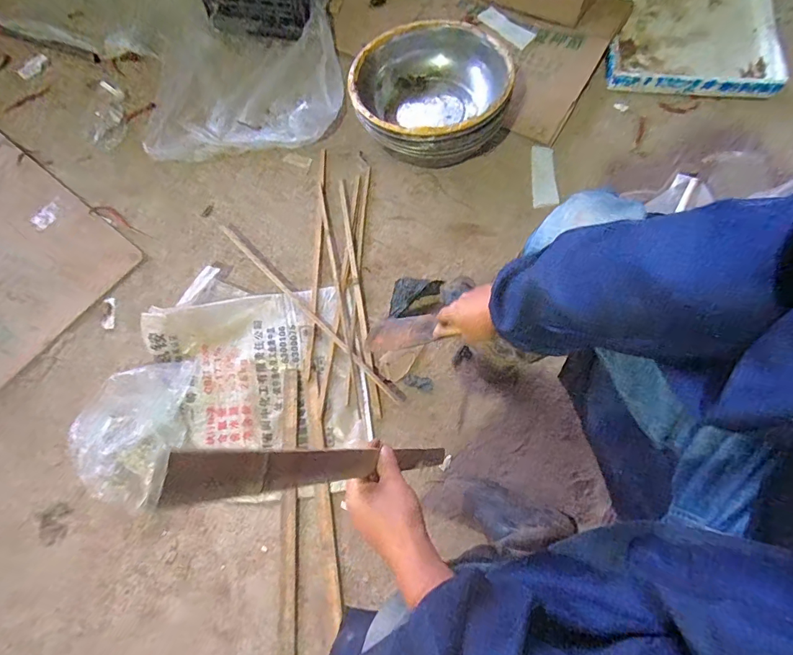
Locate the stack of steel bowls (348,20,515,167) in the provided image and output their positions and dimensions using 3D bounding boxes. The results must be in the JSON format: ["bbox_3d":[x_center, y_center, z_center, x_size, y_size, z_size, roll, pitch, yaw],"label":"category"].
[{"bbox_3d":[0.078,-0.562,1.009,0.364,0.152,0.357,-1,72,-1],"label":"stack of steel bowls"}]

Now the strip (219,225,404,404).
[{"bbox_3d":[-0.209,-0.044,0.952,0.601,0.017,0.018,43,77,12],"label":"strip"}]

